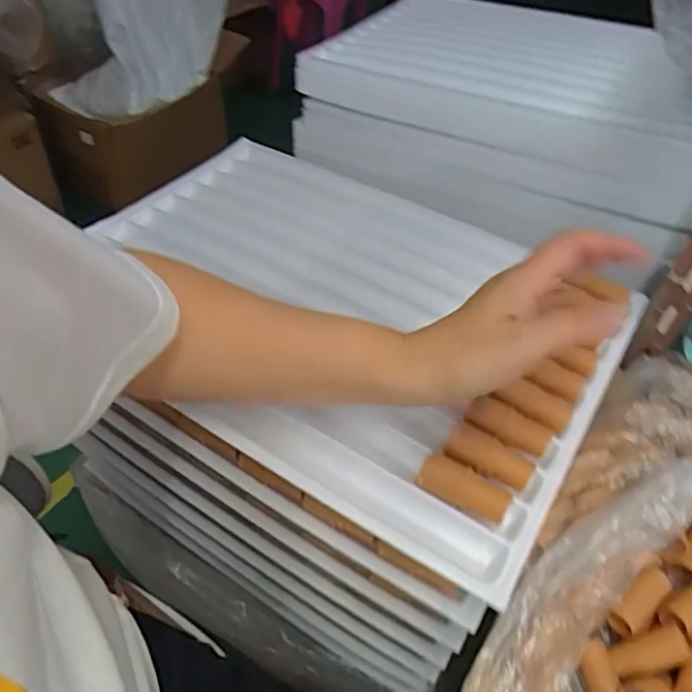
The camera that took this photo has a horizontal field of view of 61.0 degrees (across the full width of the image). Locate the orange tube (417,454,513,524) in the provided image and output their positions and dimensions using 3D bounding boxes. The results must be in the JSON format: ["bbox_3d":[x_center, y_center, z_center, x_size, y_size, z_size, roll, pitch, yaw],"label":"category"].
[{"bbox_3d":[0.074,0.089,0.366,0.056,0.019,0.020,21,48,15],"label":"orange tube"}]

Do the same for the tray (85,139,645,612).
[{"bbox_3d":[-0.012,-0.044,0.489,0.445,0.030,0.301,29,51,21],"label":"tray"}]

